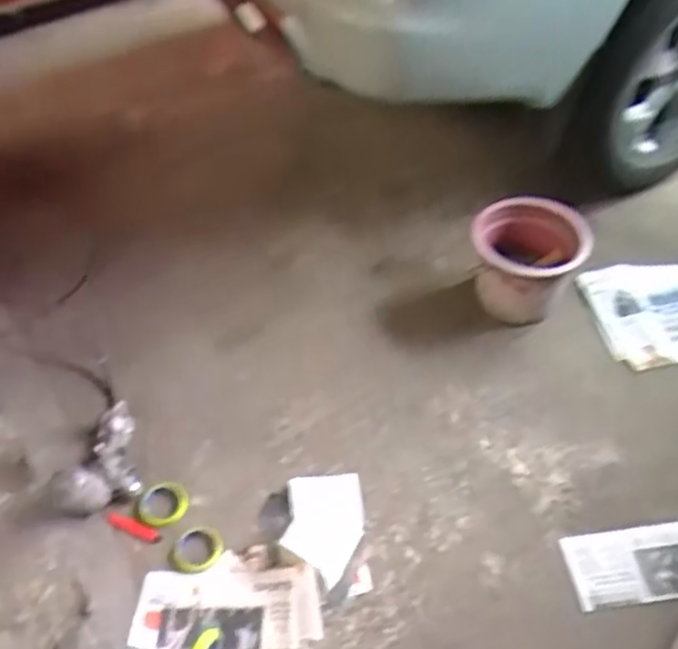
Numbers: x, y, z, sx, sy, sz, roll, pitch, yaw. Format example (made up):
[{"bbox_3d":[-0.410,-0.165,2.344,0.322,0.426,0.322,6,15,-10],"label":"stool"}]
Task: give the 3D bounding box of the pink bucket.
[{"bbox_3d":[0.494,-0.162,1.879,0.283,0.233,0.284,-2,49,2],"label":"pink bucket"}]

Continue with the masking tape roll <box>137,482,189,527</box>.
[{"bbox_3d":[-0.373,0.385,1.511,0.107,0.036,0.089,-7,49,-3],"label":"masking tape roll"}]

